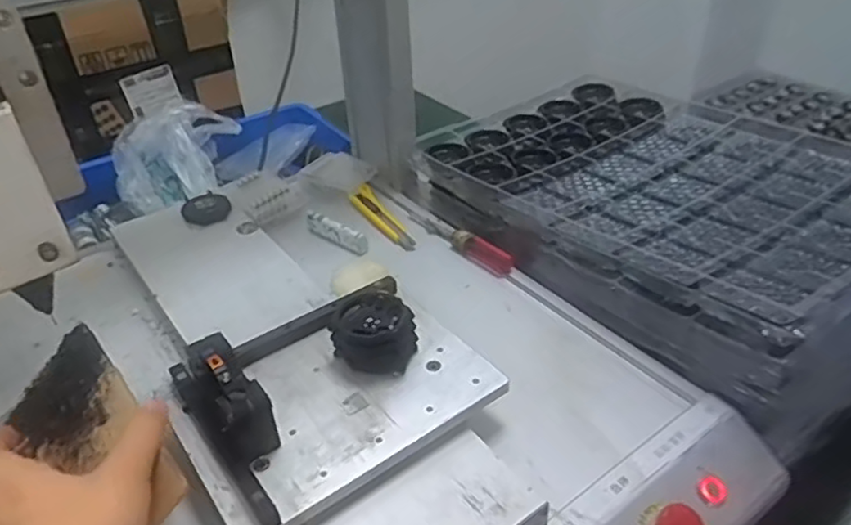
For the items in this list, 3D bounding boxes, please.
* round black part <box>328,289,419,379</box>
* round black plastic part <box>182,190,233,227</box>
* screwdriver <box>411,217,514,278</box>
[{"bbox_3d":[-0.036,0.051,0.458,0.052,0.037,0.047,18,40,24],"label":"round black part"},{"bbox_3d":[-0.230,-0.058,0.679,0.048,0.015,0.044,-15,38,-18],"label":"round black plastic part"},{"bbox_3d":[0.034,-0.027,0.635,0.018,0.017,0.132,-26,43,-30],"label":"screwdriver"}]

